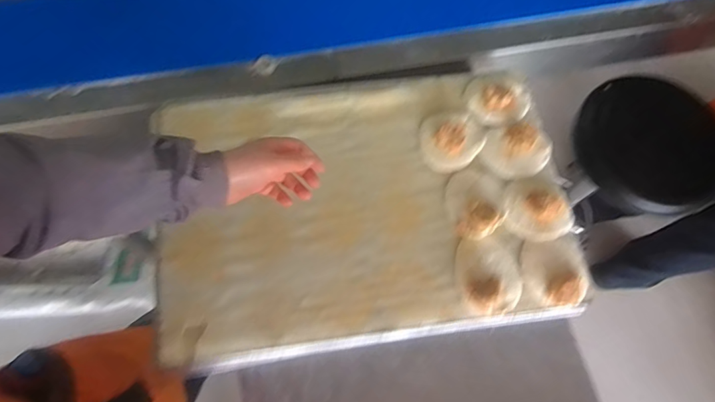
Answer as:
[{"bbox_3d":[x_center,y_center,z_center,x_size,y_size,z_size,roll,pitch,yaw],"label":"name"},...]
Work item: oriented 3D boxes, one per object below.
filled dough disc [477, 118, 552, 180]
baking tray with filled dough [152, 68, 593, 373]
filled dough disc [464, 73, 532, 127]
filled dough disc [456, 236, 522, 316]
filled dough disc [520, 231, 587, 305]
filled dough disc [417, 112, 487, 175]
[{"bbox_3d":[0.246,-0.079,0.692,0.111,0.026,0.085,-20,72,-9],"label":"filled dough disc"},{"bbox_3d":[0.005,-0.012,0.668,0.595,0.044,0.426,-7,70,-5],"label":"baking tray with filled dough"},{"bbox_3d":[0.229,-0.170,0.719,0.106,0.020,0.096,-23,72,-10],"label":"filled dough disc"},{"bbox_3d":[0.183,0.101,0.616,0.085,0.033,0.103,-9,70,-6],"label":"filled dough disc"},{"bbox_3d":[0.280,0.095,0.623,0.094,0.027,0.094,1,70,-2],"label":"filled dough disc"},{"bbox_3d":[0.147,-0.101,0.692,0.107,0.022,0.091,-34,75,-14],"label":"filled dough disc"}]

